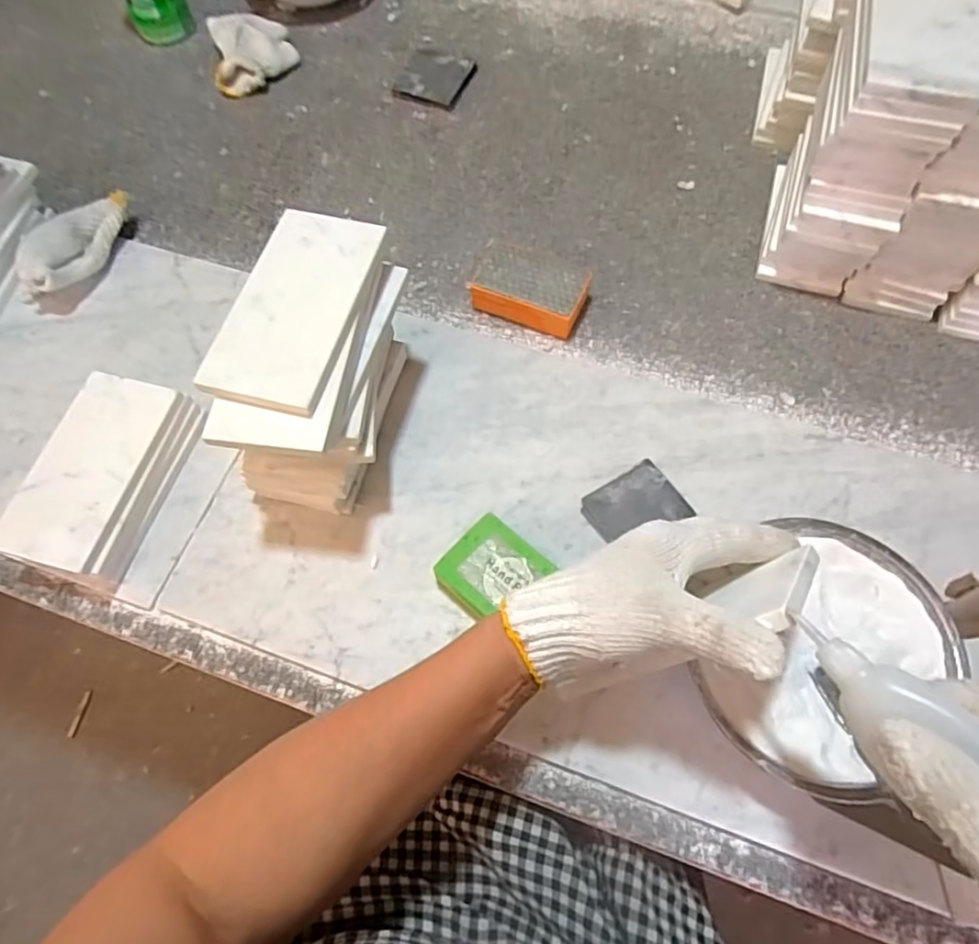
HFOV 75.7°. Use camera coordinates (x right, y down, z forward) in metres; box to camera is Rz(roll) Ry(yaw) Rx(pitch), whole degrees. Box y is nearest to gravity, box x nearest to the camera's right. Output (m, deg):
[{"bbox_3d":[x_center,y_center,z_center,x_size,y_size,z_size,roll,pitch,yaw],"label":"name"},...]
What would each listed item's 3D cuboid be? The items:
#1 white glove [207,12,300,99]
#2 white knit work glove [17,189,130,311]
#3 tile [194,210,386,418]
[{"bbox_3d":[-0.273,-0.485,0.724,0.096,0.036,0.102,-19,66,-7],"label":"white glove"},{"bbox_3d":[-0.390,-0.216,0.585,0.064,0.050,0.134,9,65,6],"label":"white knit work glove"},{"bbox_3d":[-0.125,-0.108,0.409,0.075,0.008,0.149,11,65,7],"label":"tile"}]

